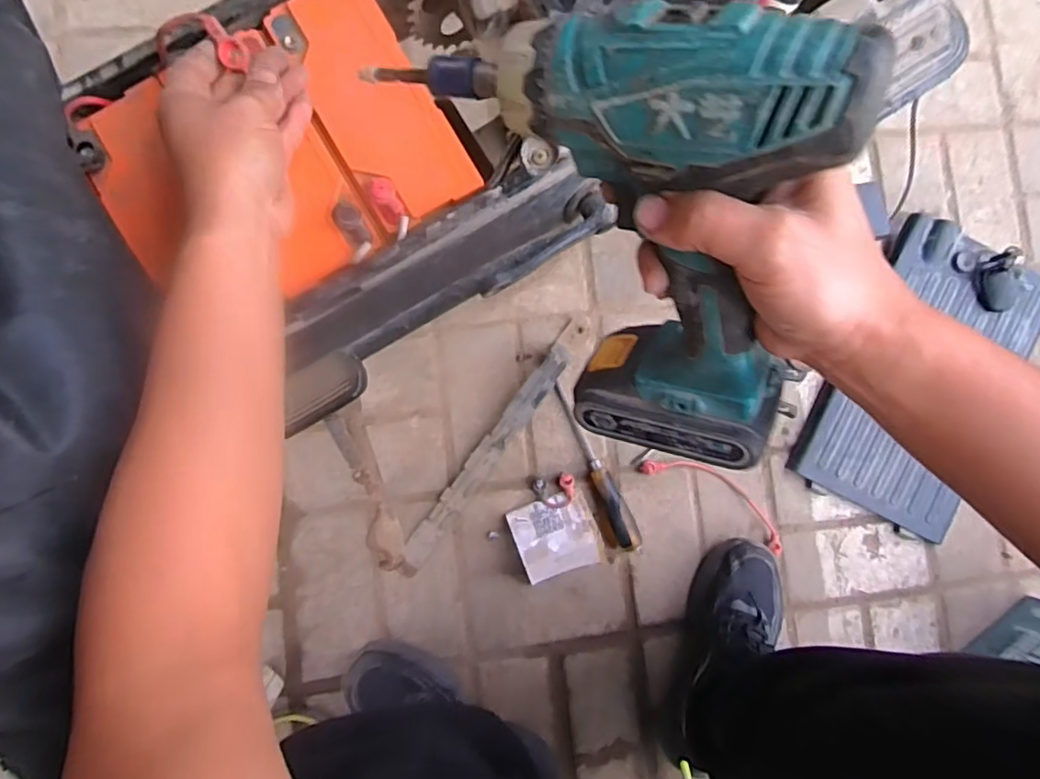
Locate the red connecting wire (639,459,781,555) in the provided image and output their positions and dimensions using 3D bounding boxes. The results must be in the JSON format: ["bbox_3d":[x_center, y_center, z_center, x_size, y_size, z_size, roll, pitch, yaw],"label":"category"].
[{"bbox_3d":[0.249,0.132,0.743,0.207,0.009,0.051,32,84,-3],"label":"red connecting wire"}]

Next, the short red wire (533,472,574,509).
[{"bbox_3d":[0.044,0.124,0.720,0.049,0.015,0.039,-12,88,-6],"label":"short red wire"}]

